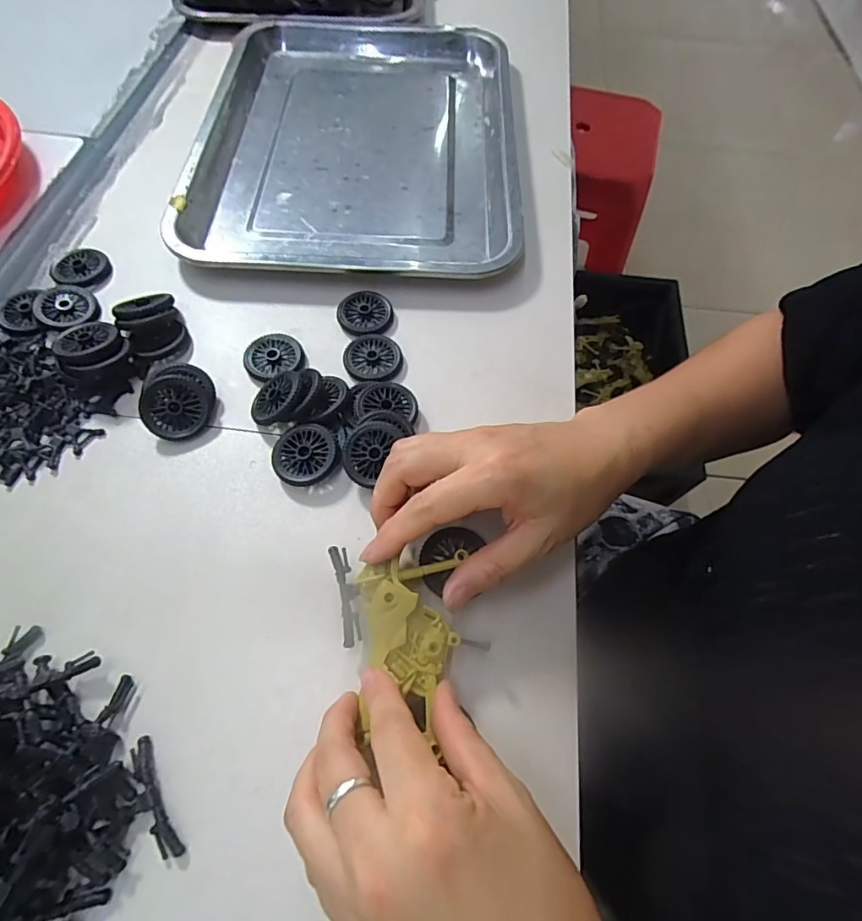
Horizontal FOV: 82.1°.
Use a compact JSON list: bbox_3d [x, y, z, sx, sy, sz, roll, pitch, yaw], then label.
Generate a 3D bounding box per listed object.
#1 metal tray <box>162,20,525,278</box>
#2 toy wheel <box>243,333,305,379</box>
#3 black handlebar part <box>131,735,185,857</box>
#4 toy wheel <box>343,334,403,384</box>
[{"bbox_3d":[-0.061,-0.289,0.434,0.265,0.023,0.355,1,62,-1],"label":"metal tray"},{"bbox_3d":[-0.103,-0.068,0.327,0.037,0.008,0.033,-23,65,-13],"label":"toy wheel"},{"bbox_3d":[-0.119,0.145,0.213,0.009,0.006,0.049,-28,66,-16],"label":"black handlebar part"},{"bbox_3d":[-0.039,-0.068,0.329,0.037,0.006,0.036,1,62,-1],"label":"toy wheel"}]

